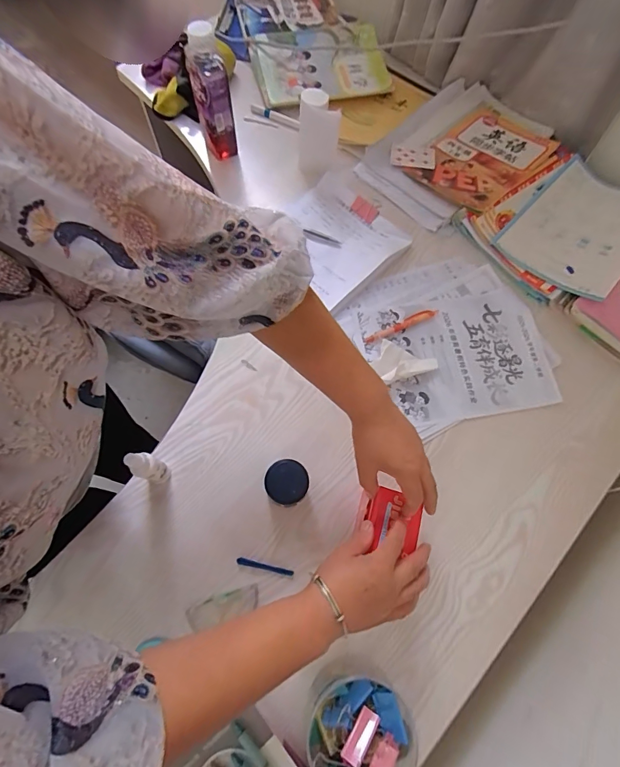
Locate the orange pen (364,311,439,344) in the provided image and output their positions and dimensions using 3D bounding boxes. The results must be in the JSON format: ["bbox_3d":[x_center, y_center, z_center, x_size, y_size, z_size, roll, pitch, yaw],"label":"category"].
[{"bbox_3d":[0.150,-0.096,0.651,0.137,0.010,0.016,-25,73,-11],"label":"orange pen"}]

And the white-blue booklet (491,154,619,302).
[{"bbox_3d":[0.489,-0.286,0.708,0.200,0.036,0.289,42,74,12],"label":"white-blue booklet"}]

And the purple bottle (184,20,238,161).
[{"bbox_3d":[-0.167,-0.481,0.676,0.059,0.196,0.058,-14,71,-7],"label":"purple bottle"}]

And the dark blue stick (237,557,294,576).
[{"bbox_3d":[-0.059,0.242,0.524,0.076,0.005,0.008,12,70,2],"label":"dark blue stick"}]

